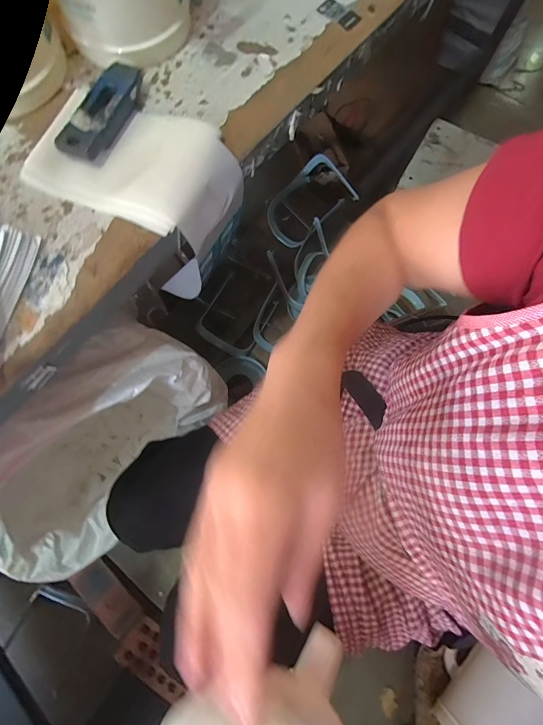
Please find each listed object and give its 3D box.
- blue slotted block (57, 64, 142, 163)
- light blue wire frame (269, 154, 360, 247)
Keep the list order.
[{"bbox_3d":[-0.187,-0.286,0.389,0.047,0.021,0.136,20,76,4],"label":"blue slotted block"},{"bbox_3d":[0.110,-0.475,0.982,0.202,0.137,0.250,44,78,9],"label":"light blue wire frame"}]

